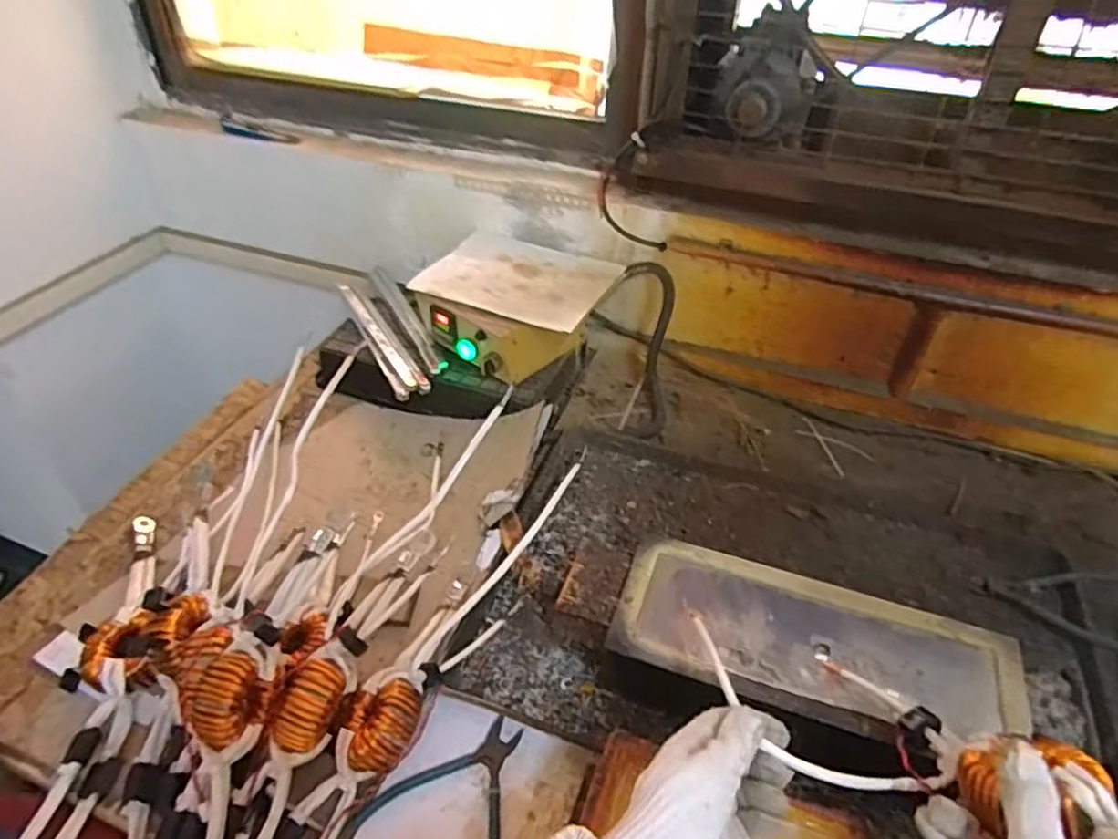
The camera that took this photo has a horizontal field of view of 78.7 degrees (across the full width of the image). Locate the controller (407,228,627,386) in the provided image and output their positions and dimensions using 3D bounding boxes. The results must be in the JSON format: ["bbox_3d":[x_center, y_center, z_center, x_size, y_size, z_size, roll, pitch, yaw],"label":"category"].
[{"bbox_3d":[-0.065,-0.162,0.978,0.242,0.089,0.220,20,43,20],"label":"controller"}]

